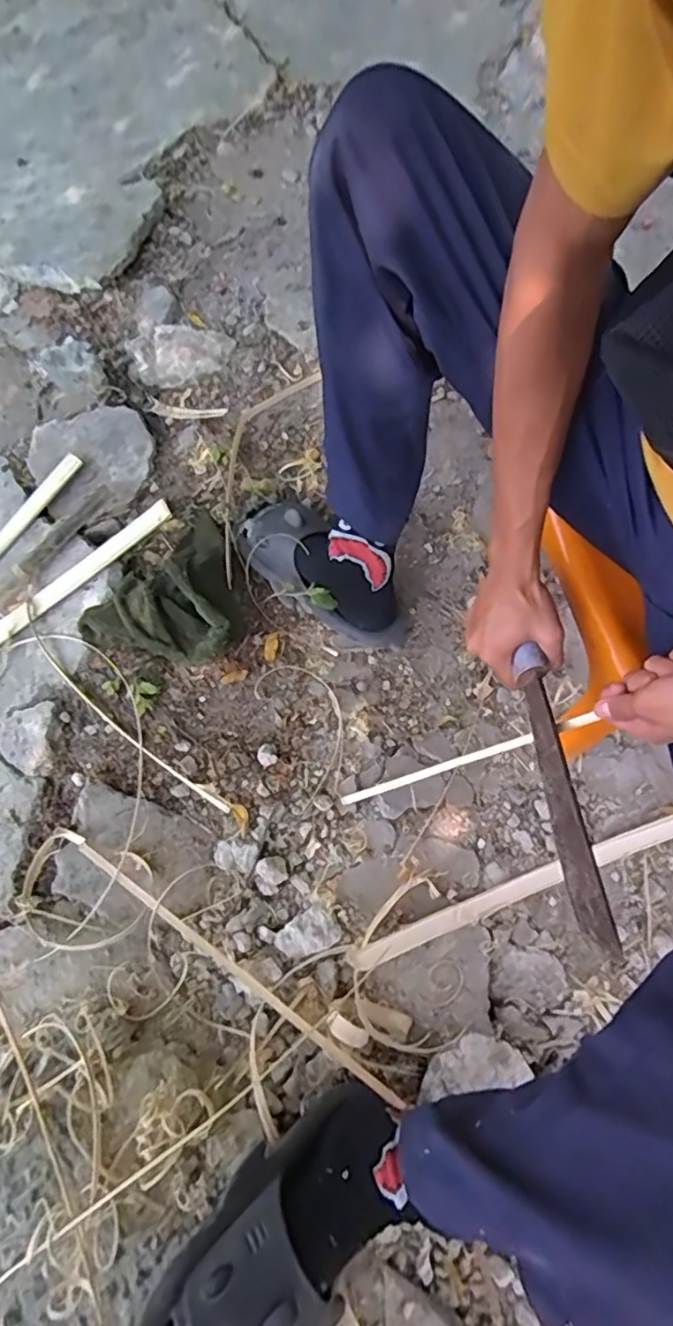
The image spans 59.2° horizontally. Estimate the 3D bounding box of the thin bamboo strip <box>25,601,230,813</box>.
[{"bbox_3d":[-0.294,0.056,0.767,0.403,0.041,0.035,41,72,13],"label":"thin bamboo strip"}]

